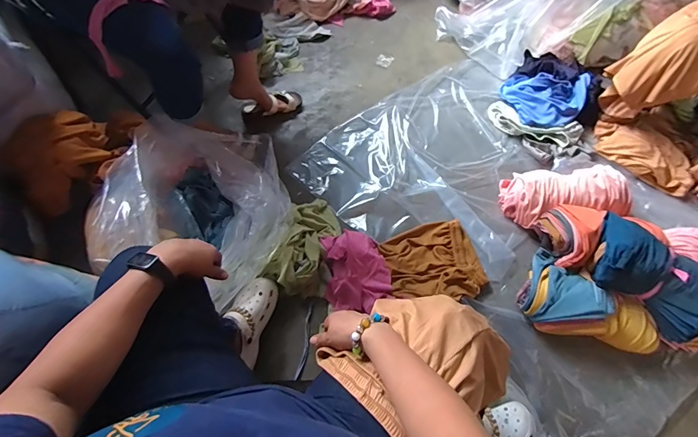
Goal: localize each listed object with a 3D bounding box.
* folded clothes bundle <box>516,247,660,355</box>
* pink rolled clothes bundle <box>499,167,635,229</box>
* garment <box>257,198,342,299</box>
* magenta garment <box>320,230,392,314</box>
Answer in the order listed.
[{"bbox_3d":[0.643,0.259,0.987,0.340,0.117,0.205,42,71,17],"label":"folded clothes bundle"},{"bbox_3d":[0.672,-0.076,1.136,0.349,0.123,0.173,-1,65,-1],"label":"pink rolled clothes bundle"},{"bbox_3d":[-0.111,0.070,1.066,0.167,0.113,0.306,18,66,7],"label":"garment"},{"bbox_3d":[0.023,0.145,1.037,0.187,0.092,0.223,0,65,-1],"label":"magenta garment"}]

